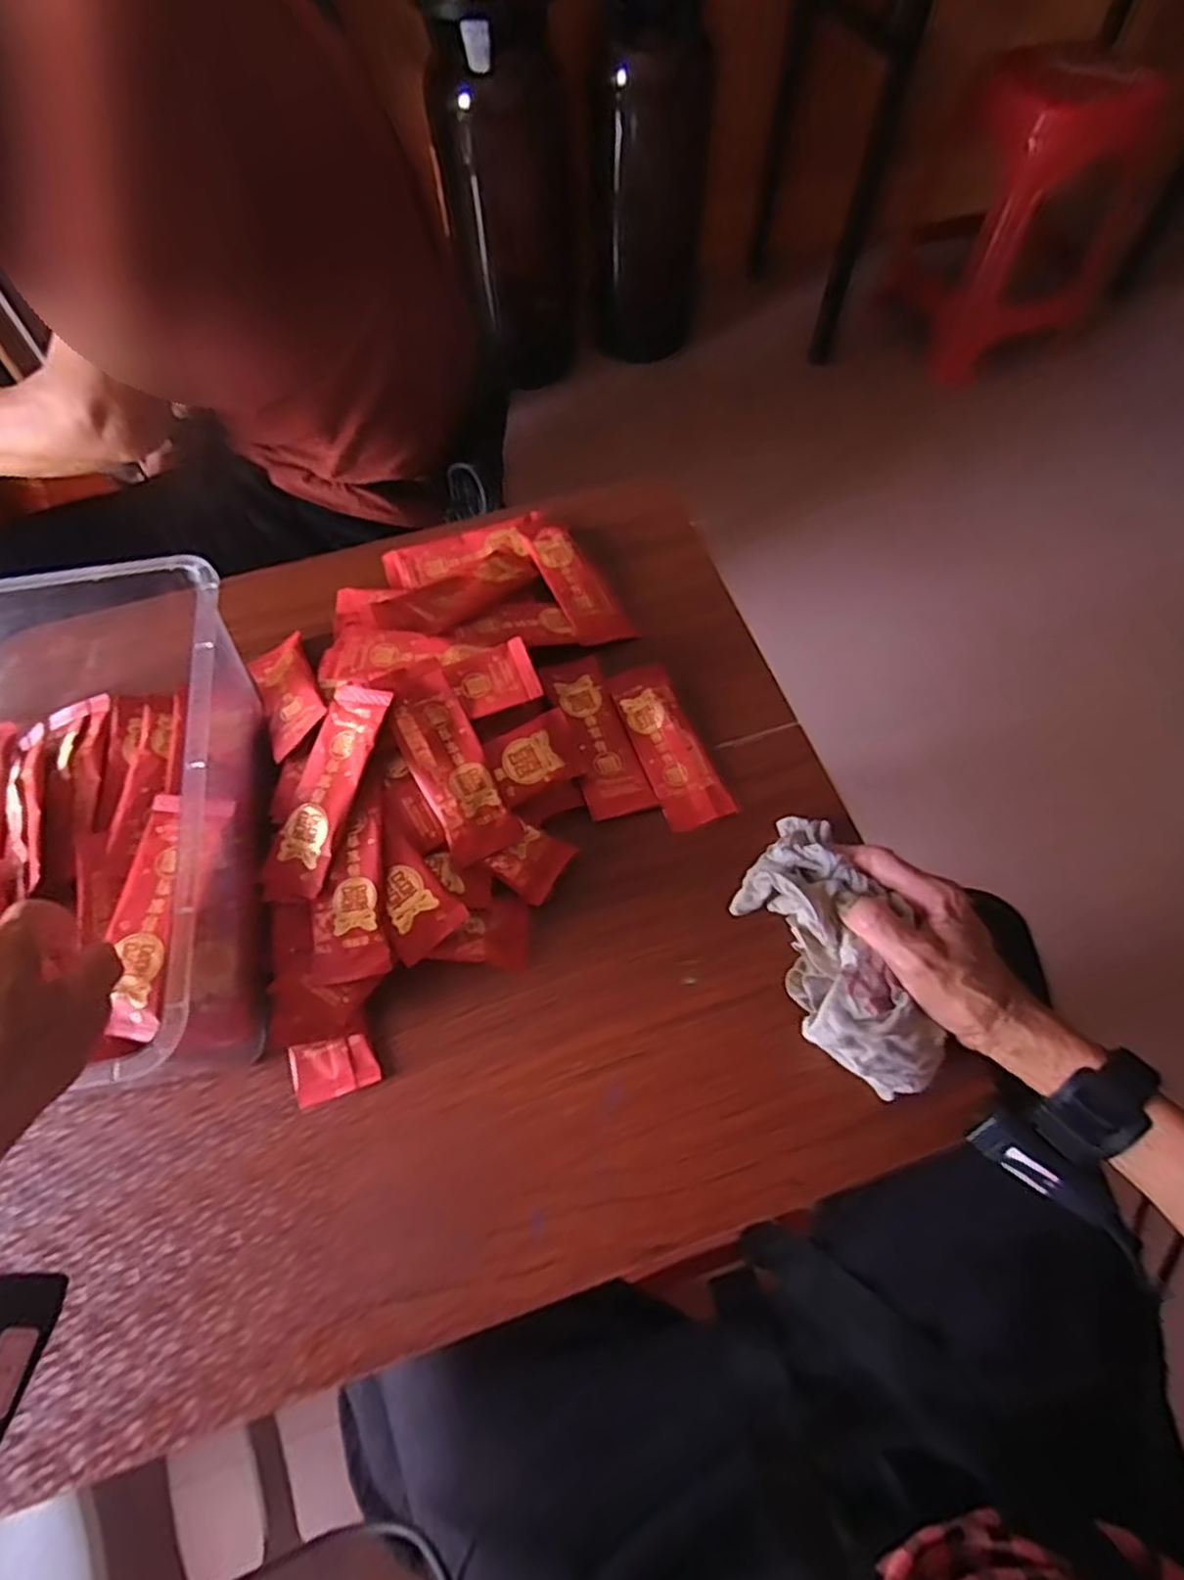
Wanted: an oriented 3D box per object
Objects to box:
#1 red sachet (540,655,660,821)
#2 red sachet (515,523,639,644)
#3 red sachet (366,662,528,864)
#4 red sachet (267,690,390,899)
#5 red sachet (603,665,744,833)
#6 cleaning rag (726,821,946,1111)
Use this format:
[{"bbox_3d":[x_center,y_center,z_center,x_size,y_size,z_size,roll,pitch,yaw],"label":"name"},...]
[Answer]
[{"bbox_3d":[0.003,-0.042,0.539,0.046,0.008,0.134,-17,63,-9],"label":"red sachet"},{"bbox_3d":[-0.014,-0.168,0.600,0.045,0.012,0.129,-24,64,-12],"label":"red sachet"},{"bbox_3d":[-0.094,-0.021,0.480,0.047,0.014,0.135,-25,83,-13],"label":"red sachet"},{"bbox_3d":[-0.167,0.000,0.467,0.043,0.016,0.140,15,77,8],"label":"red sachet"},{"bbox_3d":[0.055,-0.035,0.536,0.049,0.010,0.135,-19,64,-10],"label":"red sachet"},{"bbox_3d":[0.143,0.093,0.444,0.072,0.059,0.170,-15,61,-8],"label":"cleaning rag"}]

